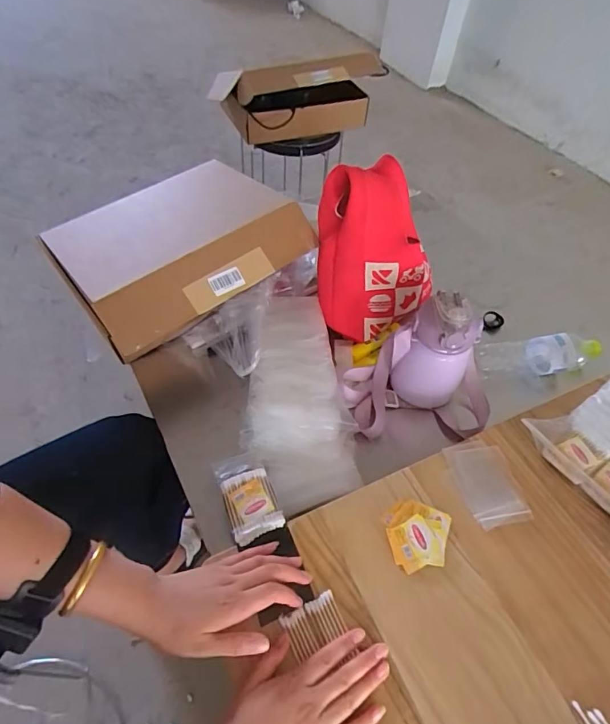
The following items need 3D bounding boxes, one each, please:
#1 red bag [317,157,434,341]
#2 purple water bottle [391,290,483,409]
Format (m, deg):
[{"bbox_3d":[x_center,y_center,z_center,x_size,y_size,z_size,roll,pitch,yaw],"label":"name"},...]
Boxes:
[{"bbox_3d":[0.108,-0.173,0.707,0.159,0.232,0.155,-20,56,-20],"label":"red bag"},{"bbox_3d":[0.194,-0.014,0.659,0.100,0.175,0.079,32,57,19],"label":"purple water bottle"}]

